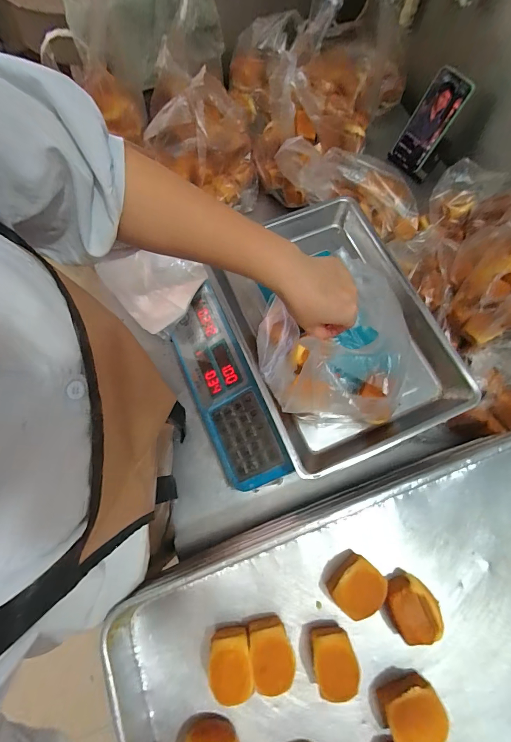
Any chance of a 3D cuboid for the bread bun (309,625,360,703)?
[{"bbox_3d":[0.084,0.313,0.371,0.043,0.043,0.059,-9,73,-3],"label":"bread bun"}]

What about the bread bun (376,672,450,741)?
[{"bbox_3d":[0.163,0.357,0.360,0.058,0.045,0.049,-14,73,-5],"label":"bread bun"}]

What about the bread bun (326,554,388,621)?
[{"bbox_3d":[0.115,0.244,0.388,0.056,0.038,0.050,-41,77,-12],"label":"bread bun"}]

